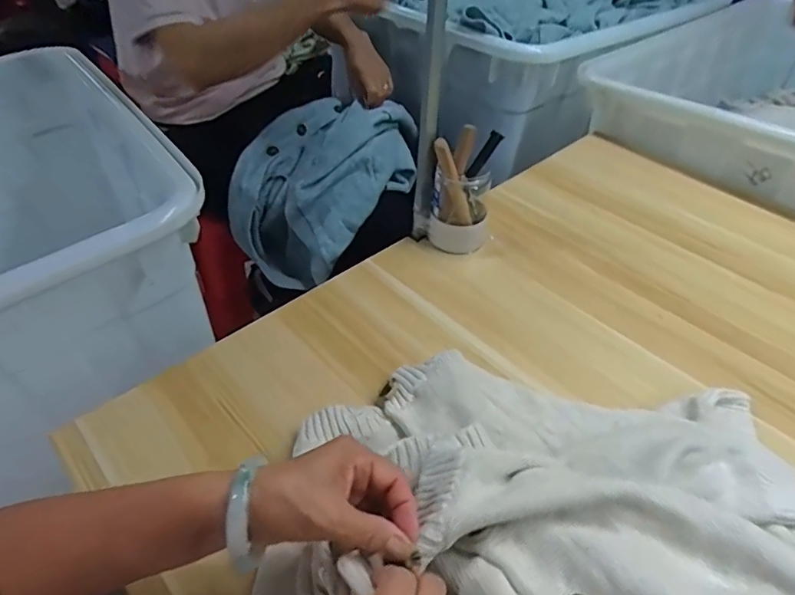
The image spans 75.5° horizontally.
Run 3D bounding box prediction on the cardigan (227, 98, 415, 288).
[{"bbox_3d":[-0.160,-0.224,1.087,0.250,0.277,0.323,26,49,25],"label":"cardigan"}]

